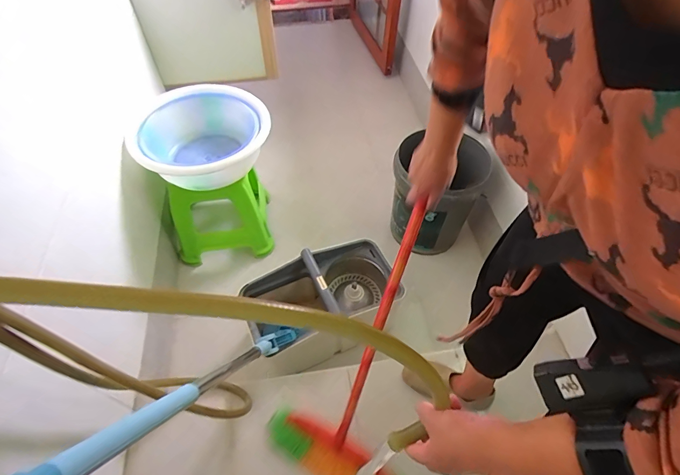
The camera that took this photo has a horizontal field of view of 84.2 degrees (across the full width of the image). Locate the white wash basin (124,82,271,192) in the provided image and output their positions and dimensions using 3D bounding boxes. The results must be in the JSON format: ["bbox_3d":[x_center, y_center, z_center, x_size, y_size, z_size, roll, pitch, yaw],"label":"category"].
[{"bbox_3d":[-0.420,-0.298,1.157,0.395,0.181,0.382,2,50,-2],"label":"white wash basin"}]

